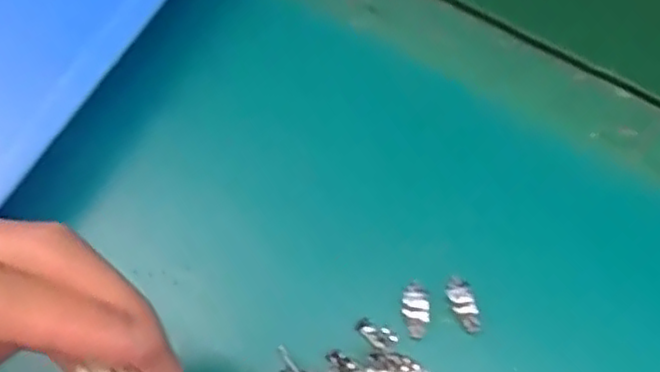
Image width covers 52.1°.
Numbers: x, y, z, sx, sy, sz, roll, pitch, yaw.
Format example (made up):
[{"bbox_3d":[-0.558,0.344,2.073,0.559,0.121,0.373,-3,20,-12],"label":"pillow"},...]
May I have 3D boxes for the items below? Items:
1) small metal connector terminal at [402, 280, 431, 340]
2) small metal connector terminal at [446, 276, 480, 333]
[{"bbox_3d":[0.040,0.057,0.311,0.013,0.007,0.026,0,68,0],"label":"small metal connector terminal"},{"bbox_3d":[0.062,0.055,0.313,0.012,0.004,0.026,-21,85,-8],"label":"small metal connector terminal"}]

